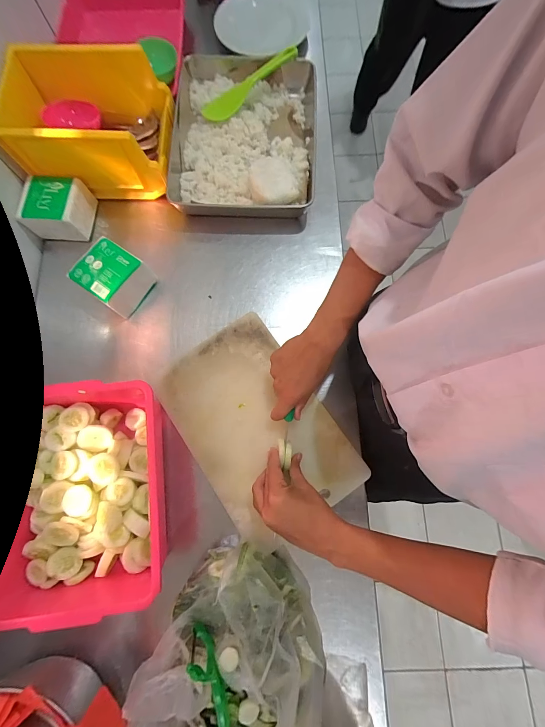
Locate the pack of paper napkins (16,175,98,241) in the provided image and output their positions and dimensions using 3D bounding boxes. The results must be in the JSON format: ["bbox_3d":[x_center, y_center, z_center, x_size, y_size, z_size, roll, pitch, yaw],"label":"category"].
[{"bbox_3d":[-0.413,-0.301,0.595,0.106,0.077,0.097,1,77,1],"label":"pack of paper napkins"}]

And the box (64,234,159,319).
[{"bbox_3d":[-0.286,-0.158,0.558,0.100,0.075,0.098,34,79,8],"label":"box"}]

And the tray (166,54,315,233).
[{"bbox_3d":[-0.060,-0.467,0.627,0.285,0.075,0.365,3,77,1],"label":"tray"}]

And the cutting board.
[{"bbox_3d":[-0.028,0.106,0.522,0.224,0.020,0.337,-34,79,-7],"label":"cutting board"}]

